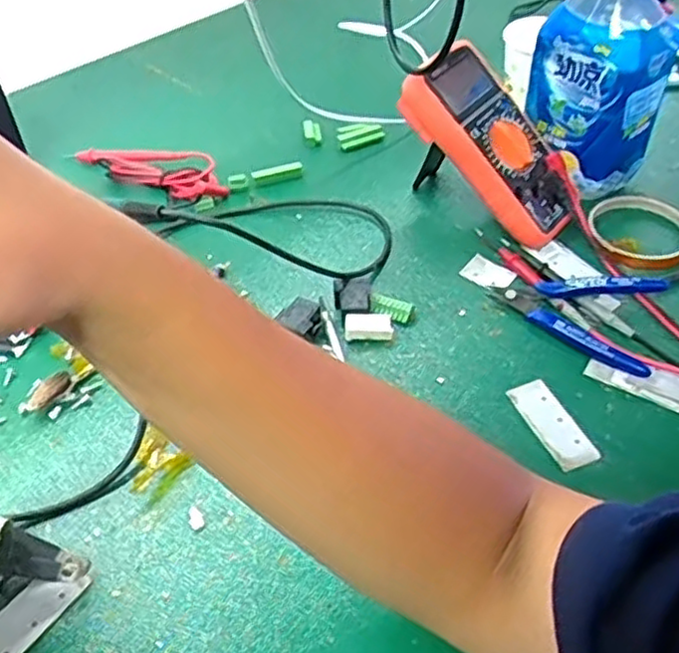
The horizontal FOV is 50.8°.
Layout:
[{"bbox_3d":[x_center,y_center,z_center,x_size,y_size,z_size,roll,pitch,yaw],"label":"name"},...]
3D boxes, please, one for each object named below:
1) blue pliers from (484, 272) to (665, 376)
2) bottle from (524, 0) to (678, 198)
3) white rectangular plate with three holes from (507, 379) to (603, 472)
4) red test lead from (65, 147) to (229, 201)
[{"bbox_3d":[0.170,-0.014,0.517,0.114,0.032,0.077,15,48,14],"label":"blue pliers"},{"bbox_3d":[0.211,-0.207,0.583,0.102,0.202,0.103,17,49,16],"label":"bottle"},{"bbox_3d":[0.140,0.063,0.466,0.027,0.004,0.069,-17,49,-15],"label":"white rectangular plate with three holes"},{"bbox_3d":[-0.180,-0.153,0.669,0.172,0.018,0.049,19,49,17],"label":"red test lead"}]

